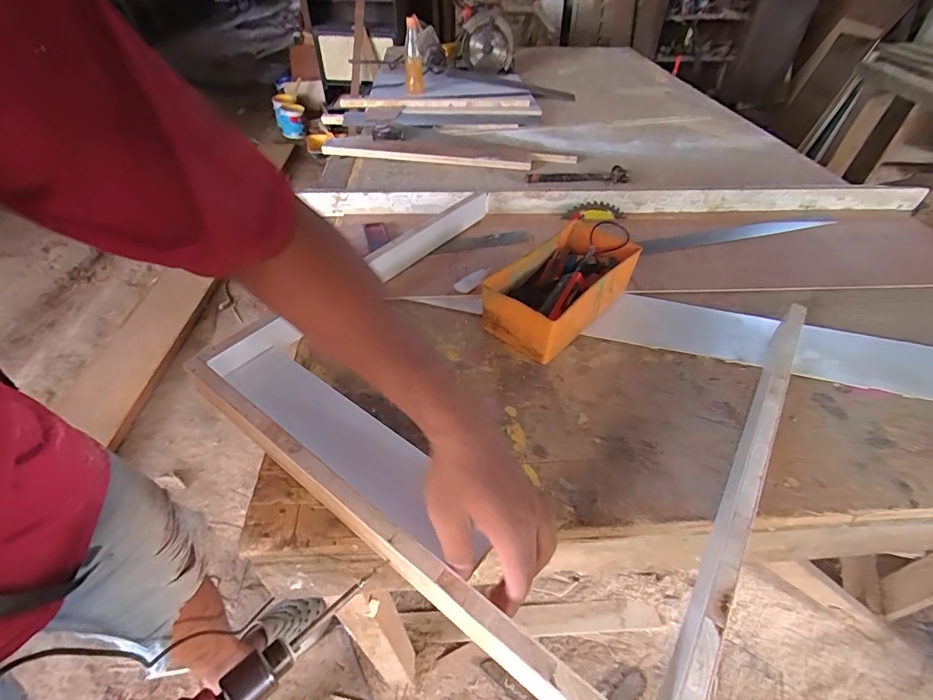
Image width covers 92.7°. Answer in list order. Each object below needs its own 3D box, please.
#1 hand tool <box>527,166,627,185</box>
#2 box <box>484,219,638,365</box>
[{"bbox_3d":[0.262,-0.411,1.045,0.239,0.019,0.051,-3,43,-5],"label":"hand tool"},{"bbox_3d":[0.139,-0.090,0.655,0.114,0.097,0.228,33,51,29],"label":"box"}]

